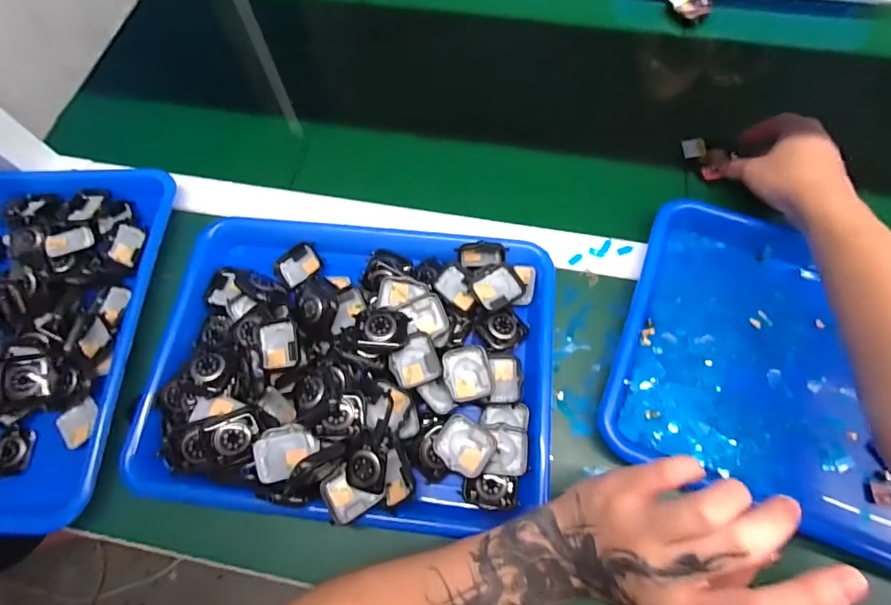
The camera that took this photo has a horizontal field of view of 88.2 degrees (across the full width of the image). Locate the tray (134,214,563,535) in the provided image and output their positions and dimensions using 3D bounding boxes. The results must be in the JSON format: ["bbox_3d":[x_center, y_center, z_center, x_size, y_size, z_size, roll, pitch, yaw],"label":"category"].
[{"bbox_3d":[-0.076,0.042,0.387,0.329,0.060,0.252,5,69,4],"label":"tray"}]

